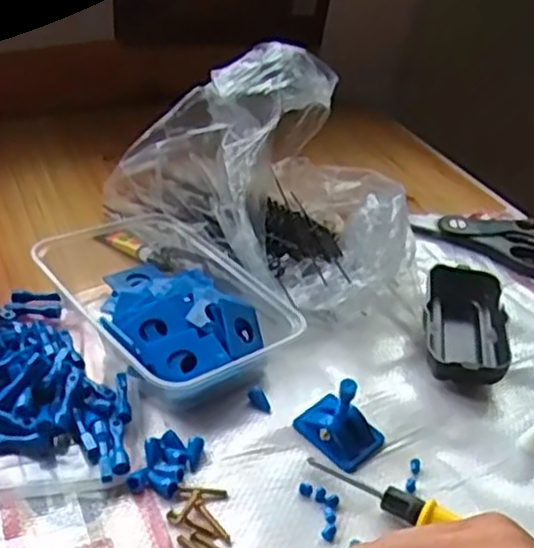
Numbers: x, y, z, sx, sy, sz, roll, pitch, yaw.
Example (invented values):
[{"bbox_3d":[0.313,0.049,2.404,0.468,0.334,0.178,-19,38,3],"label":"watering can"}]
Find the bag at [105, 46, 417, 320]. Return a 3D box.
[{"bbox_3d":[0.019,-0.078,0.563,0.223,0.145,0.162,30,41,32],"label":"bag"}]

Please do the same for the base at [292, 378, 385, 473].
[{"bbox_3d":[0.042,0.076,0.424,0.035,0.044,0.044,-24,43,-36],"label":"base"}]

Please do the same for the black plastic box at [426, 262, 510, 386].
[{"bbox_3d":[0.135,0.033,0.515,0.049,0.029,0.117,9,34,5],"label":"black plastic box"}]

